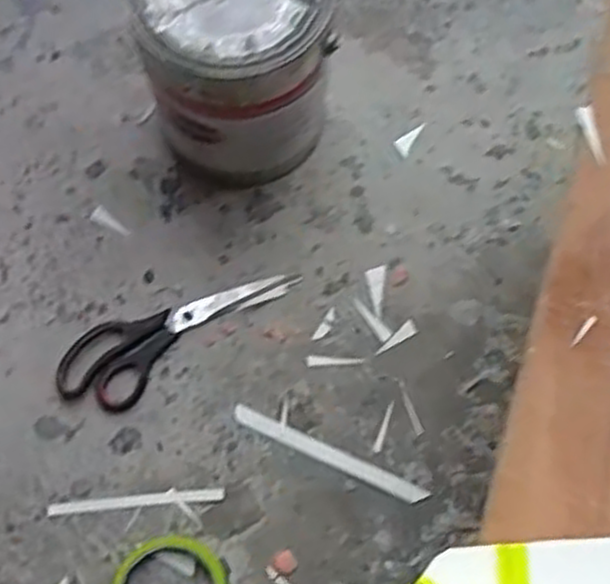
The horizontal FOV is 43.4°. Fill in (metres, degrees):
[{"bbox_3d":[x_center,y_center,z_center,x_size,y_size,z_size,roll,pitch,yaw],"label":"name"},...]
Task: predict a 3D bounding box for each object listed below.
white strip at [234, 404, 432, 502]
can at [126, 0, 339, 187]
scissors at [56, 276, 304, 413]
[{"bbox_3d":[0.021,0.146,0.685,0.183,0.004,0.016,24,72,4],"label":"white strip"},{"bbox_3d":[-0.056,-0.202,0.670,0.148,0.214,0.152,0,73,-1],"label":"can"},{"bbox_3d":[-0.120,0.031,0.709,0.231,0.007,0.075,-33,77,-10],"label":"scissors"}]

